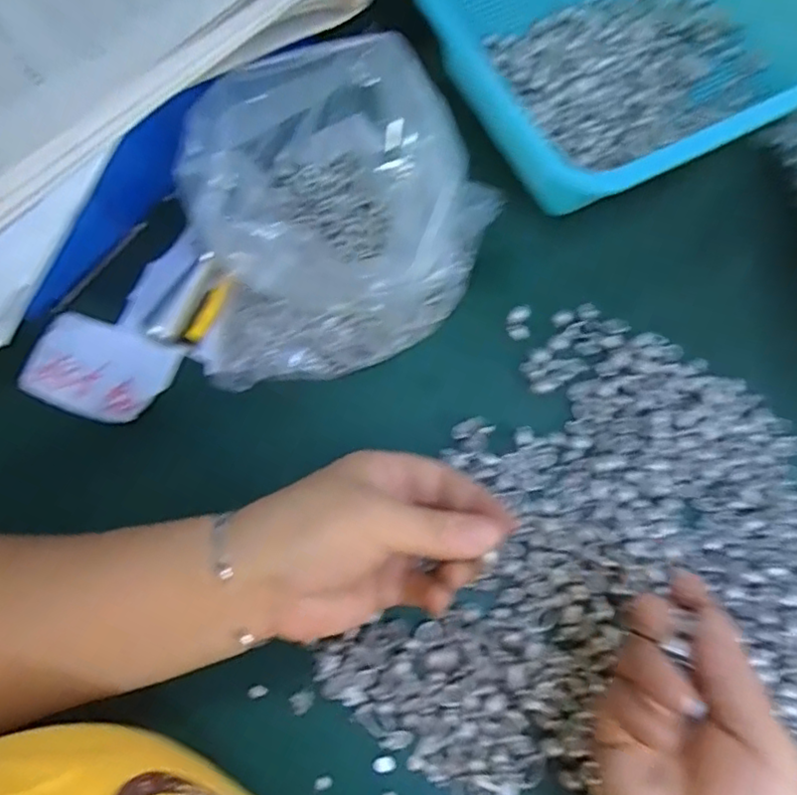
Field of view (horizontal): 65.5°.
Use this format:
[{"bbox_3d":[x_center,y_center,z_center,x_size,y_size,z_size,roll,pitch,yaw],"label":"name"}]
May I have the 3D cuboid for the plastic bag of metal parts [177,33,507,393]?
[{"bbox_3d":[-0.026,-0.104,0.343,0.176,0.093,0.159,-7,74,-3],"label":"plastic bag of metal parts"}]

